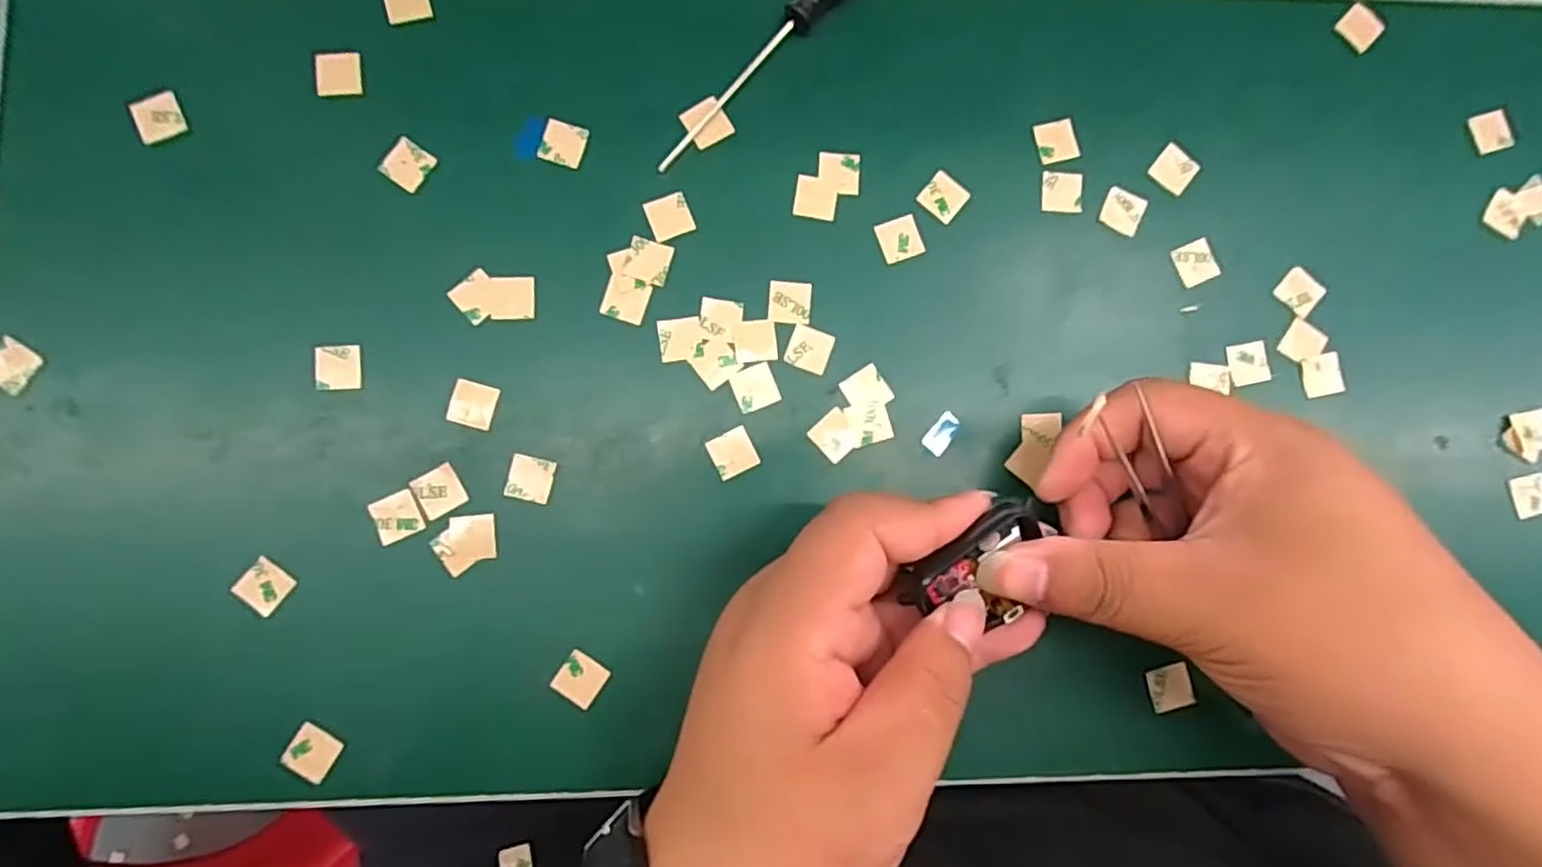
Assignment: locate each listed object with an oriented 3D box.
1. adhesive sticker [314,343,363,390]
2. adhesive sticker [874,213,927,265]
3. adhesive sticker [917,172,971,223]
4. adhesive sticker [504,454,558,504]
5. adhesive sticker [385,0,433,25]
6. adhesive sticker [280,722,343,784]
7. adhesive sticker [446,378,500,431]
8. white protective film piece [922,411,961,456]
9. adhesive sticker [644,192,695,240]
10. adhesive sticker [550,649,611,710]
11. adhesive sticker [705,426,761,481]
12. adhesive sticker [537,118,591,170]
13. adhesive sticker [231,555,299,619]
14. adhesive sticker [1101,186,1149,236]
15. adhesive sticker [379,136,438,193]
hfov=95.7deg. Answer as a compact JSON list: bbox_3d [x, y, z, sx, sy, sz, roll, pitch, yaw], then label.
[{"bbox_3d":[-0.151,-0.023,0.244,0.015,0.004,0.016,-2,86,-11],"label":"adhesive sticker"},{"bbox_3d":[0.048,-0.073,0.261,0.016,0.004,0.015,-20,90,-3],"label":"adhesive sticker"},{"bbox_3d":[0.065,-0.090,0.261,0.016,0.004,0.016,39,85,0],"label":"adhesive sticker"},{"bbox_3d":[-0.084,0.016,0.246,0.015,0.004,0.015,13,81,-4],"label":"adhesive sticker"},{"bbox_3d":[-0.133,-0.159,0.256,0.015,0.004,0.016,-17,91,-10],"label":"adhesive sticker"},{"bbox_3d":[-0.154,0.107,0.234,0.015,0.004,0.015,30,79,-7],"label":"adhesive sticker"},{"bbox_3d":[-0.105,-0.010,0.246,0.015,0.004,0.015,14,77,-11],"label":"adhesive sticker"},{"bbox_3d":[0.063,0.000,0.255,0.009,0.004,0.016,40,85,0],"label":"white protective film piece"},{"bbox_3d":[-0.037,-0.080,0.256,0.015,0.004,0.015,-22,87,-8],"label":"adhesive sticker"},{"bbox_3d":[-0.066,0.085,0.241,0.015,0.004,0.015,35,81,-2],"label":"adhesive sticker"},{"bbox_3d":[-0.014,0.007,0.250,0.015,0.004,0.015,-26,85,-6],"label":"adhesive sticker"},{"bbox_3d":[-0.076,-0.106,0.256,0.016,0.004,0.016,16,84,-6],"label":"adhesive sticker"},{"bbox_3d":[-0.172,0.052,0.237,0.016,0.004,0.015,39,76,-4],"label":"adhesive sticker"},{"bbox_3d":[0.135,-0.085,0.267,0.015,0.004,0.015,23,91,2],"label":"adhesive sticker"},{"bbox_3d":[-0.131,-0.097,0.250,0.015,0.004,0.016,33,85,-1],"label":"adhesive sticker"}]

